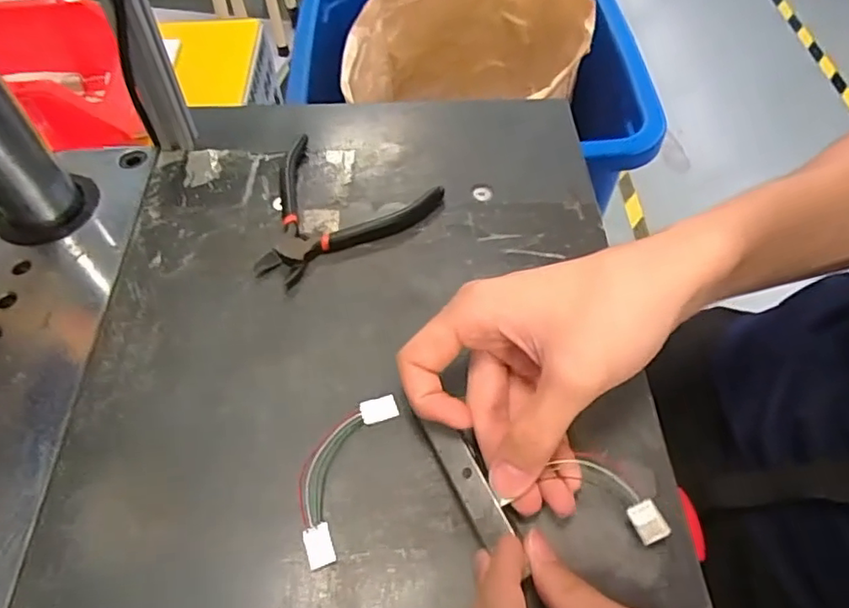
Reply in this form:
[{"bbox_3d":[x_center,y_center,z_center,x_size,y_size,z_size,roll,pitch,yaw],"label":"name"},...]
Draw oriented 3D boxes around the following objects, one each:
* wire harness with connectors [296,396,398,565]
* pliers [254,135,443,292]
[{"bbox_3d":[-0.041,0.079,0.285,0.032,0.004,0.085,20,57,13],"label":"wire harness with connectors"},{"bbox_3d":[-0.068,-0.072,0.386,0.120,0.011,0.109,-31,61,-21],"label":"pliers"}]

